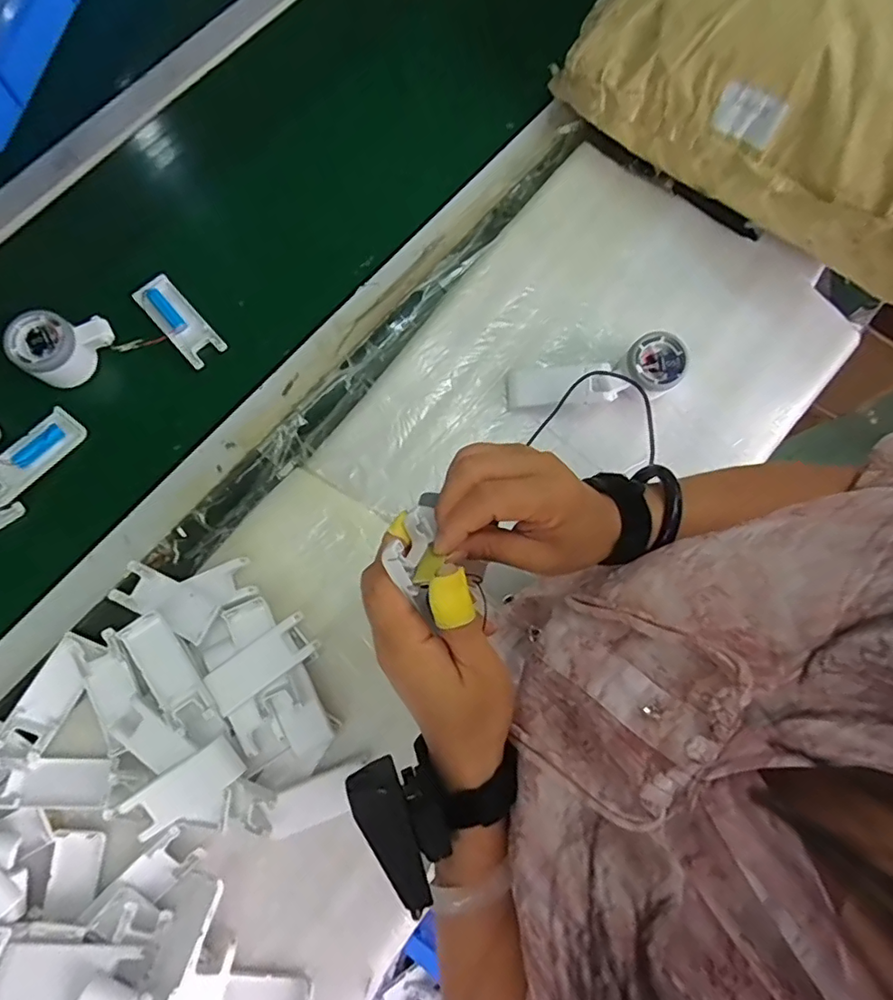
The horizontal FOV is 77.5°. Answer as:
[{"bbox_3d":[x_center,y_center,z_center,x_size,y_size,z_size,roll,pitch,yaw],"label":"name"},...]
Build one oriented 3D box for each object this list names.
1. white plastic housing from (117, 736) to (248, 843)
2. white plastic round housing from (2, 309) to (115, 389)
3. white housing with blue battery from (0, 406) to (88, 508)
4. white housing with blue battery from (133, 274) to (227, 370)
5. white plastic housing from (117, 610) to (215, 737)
[{"bbox_3d":[-0.223,0.246,0.475,0.098,0.018,0.039,-33,97,-8],"label":"white plastic housing"},{"bbox_3d":[-0.369,-0.152,0.536,0.081,0.052,0.051,-43,86,-10],"label":"white plastic round housing"},{"bbox_3d":[-0.396,-0.041,0.529,0.038,0.014,0.102,46,70,-18],"label":"white housing with blue battery"},{"bbox_3d":[-0.273,-0.184,0.570,0.040,0.015,0.101,-41,85,-10],"label":"white housing with blue battery"},{"bbox_3d":[-0.241,0.149,0.485,0.039,0.021,0.103,-31,84,-9],"label":"white plastic housing"}]

